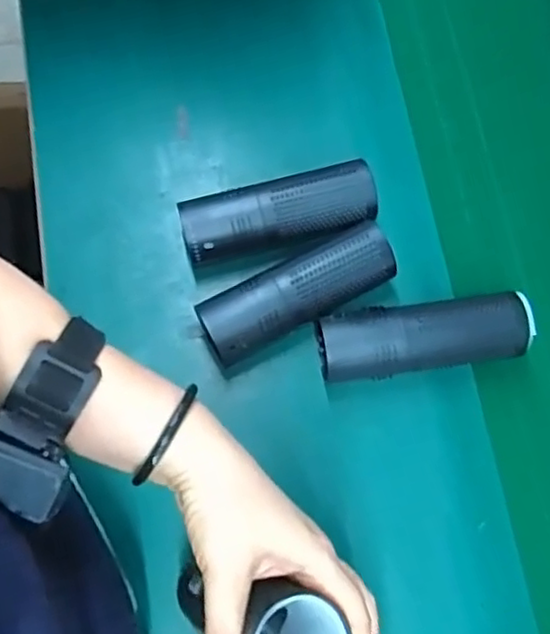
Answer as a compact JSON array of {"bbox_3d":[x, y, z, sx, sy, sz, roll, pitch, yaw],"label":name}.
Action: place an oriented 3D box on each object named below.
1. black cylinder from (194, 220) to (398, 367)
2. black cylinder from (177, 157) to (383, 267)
[{"bbox_3d":[0.020,-0.020,0.550,0.164,0.047,0.052,-25,77,-8],"label":"black cylinder"},{"bbox_3d":[0.003,-0.086,0.570,0.160,0.049,0.046,-13,76,-5],"label":"black cylinder"}]

